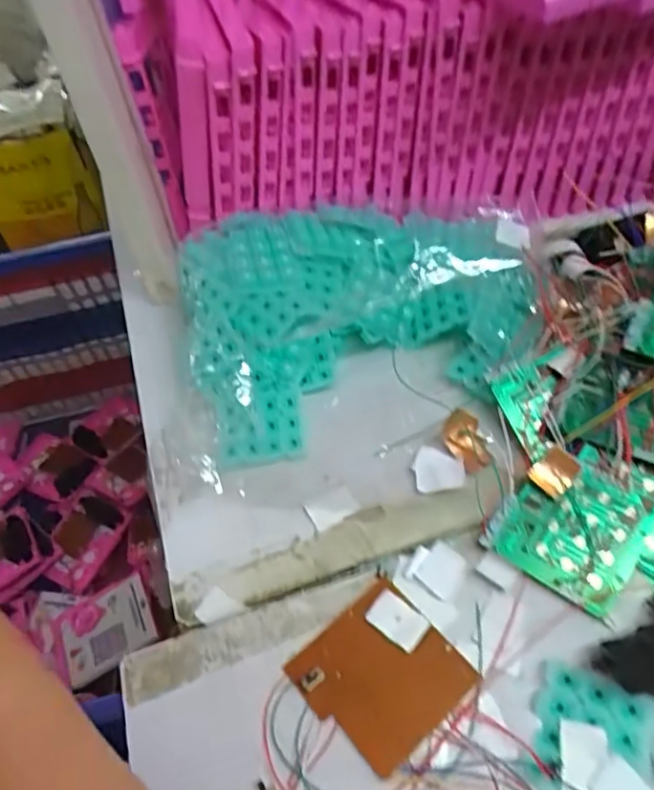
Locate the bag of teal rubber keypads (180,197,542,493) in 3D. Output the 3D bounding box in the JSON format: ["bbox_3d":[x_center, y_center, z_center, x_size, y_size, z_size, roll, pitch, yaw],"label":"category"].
[{"bbox_3d":[0.020,-0.061,0.407,0.252,0.067,0.172,-13,49,-4],"label":"bag of teal rubber keypads"}]

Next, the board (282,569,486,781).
[{"bbox_3d":[0.028,0.143,0.294,0.072,0.007,0.073,-34,54,-21],"label":"board"}]

